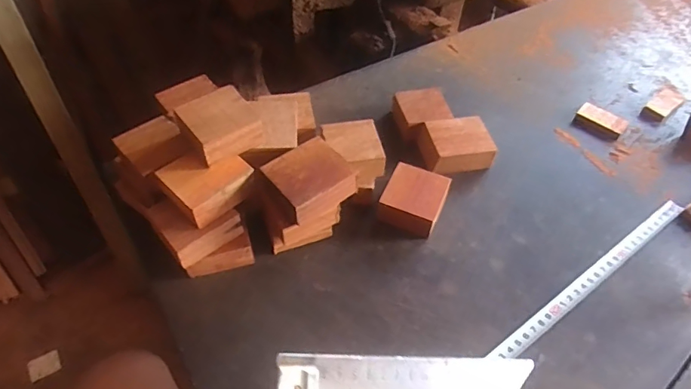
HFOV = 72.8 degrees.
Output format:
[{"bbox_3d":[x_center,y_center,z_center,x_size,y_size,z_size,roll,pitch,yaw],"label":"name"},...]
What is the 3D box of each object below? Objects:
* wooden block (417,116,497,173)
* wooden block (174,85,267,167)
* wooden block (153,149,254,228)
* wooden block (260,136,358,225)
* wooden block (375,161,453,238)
[{"bbox_3d":[0.119,-0.054,0.512,0.073,0.026,0.058,-6,52,-6],"label":"wooden block"},{"bbox_3d":[-0.107,-0.059,0.399,0.056,0.028,0.053,-30,58,-23],"label":"wooden block"},{"bbox_3d":[-0.118,-0.011,0.396,0.055,0.027,0.060,37,59,24],"label":"wooden block"},{"bbox_3d":[-0.031,-0.012,0.400,0.064,0.026,0.055,-30,58,-23],"label":"wooden block"},{"bbox_3d":[0.066,0.006,0.460,0.056,0.027,0.065,21,54,14],"label":"wooden block"}]

